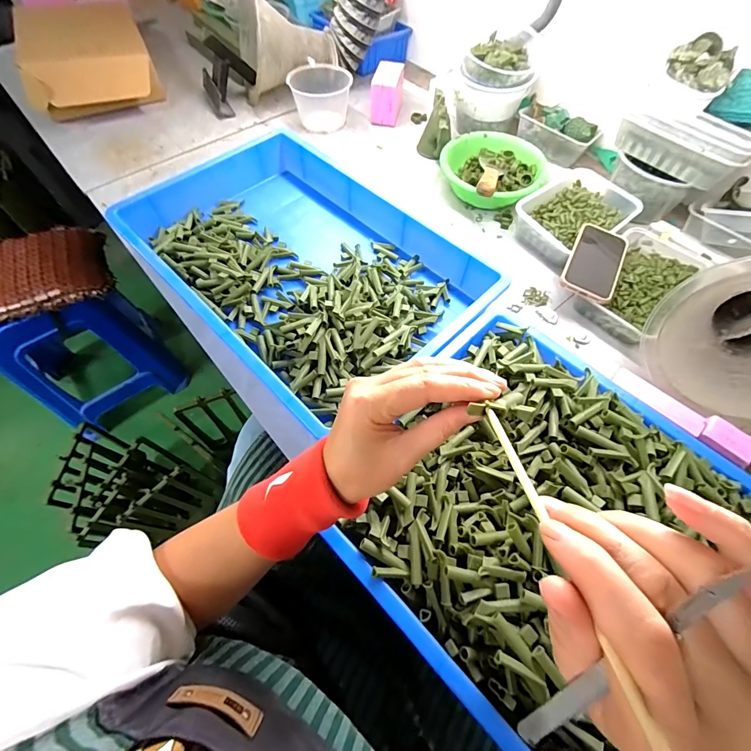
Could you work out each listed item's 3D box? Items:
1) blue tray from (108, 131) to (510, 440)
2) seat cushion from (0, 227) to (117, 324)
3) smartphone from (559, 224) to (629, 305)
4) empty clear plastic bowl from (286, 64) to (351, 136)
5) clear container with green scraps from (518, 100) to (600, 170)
[{"bbox_3d":[-0.123,-0.187,0.607,0.566,0.080,0.371,40,68,19],"label":"blue tray"},{"bbox_3d":[-0.875,-0.272,0.951,0.320,0.056,0.276,-20,63,-11],"label":"seat cushion"},{"bbox_3d":[0.360,-0.189,0.597,0.080,0.017,0.167,26,64,13],"label":"smartphone"},{"bbox_3d":[-0.129,-0.663,0.868,0.141,0.091,0.147,0,61,-1],"label":"empty clear plastic bowl"},{"bbox_3d":[0.394,-0.535,0.807,0.163,0.076,0.075,36,66,17],"label":"clear container with green scraps"}]

